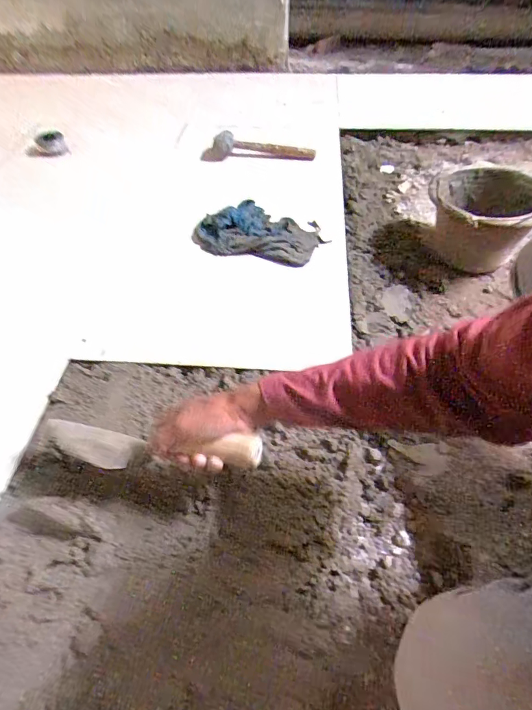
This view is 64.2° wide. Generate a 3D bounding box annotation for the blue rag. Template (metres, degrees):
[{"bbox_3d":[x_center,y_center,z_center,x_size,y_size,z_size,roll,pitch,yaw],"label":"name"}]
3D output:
[{"bbox_3d":[-0.016,-0.281,0.952,0.270,0.040,0.182,23,57,16],"label":"blue rag"}]

